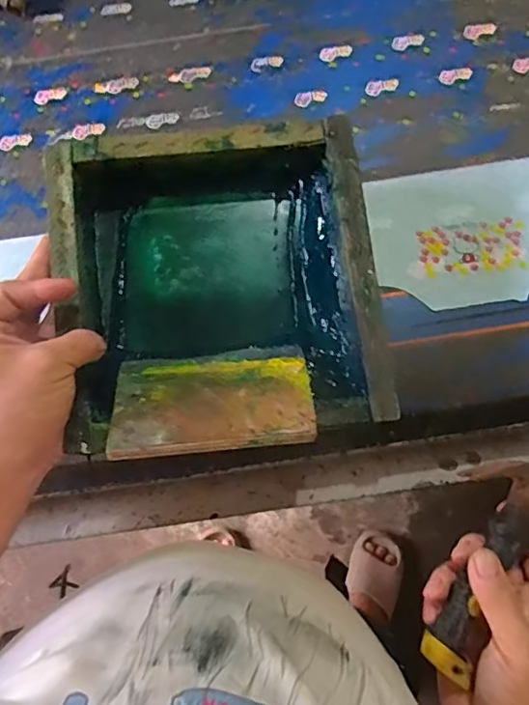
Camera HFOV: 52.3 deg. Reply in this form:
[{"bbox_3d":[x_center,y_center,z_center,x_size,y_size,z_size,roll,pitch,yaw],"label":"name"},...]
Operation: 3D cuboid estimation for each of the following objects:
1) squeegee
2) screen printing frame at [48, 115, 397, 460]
[{"bbox_3d":[-0.037,0.033,0.397,0.141,0.008,0.092,-5,40,-1],"label":"squeegee"},{"bbox_3d":[-0.037,-0.050,0.431,0.237,0.065,0.257,-7,73,0],"label":"screen printing frame"}]

